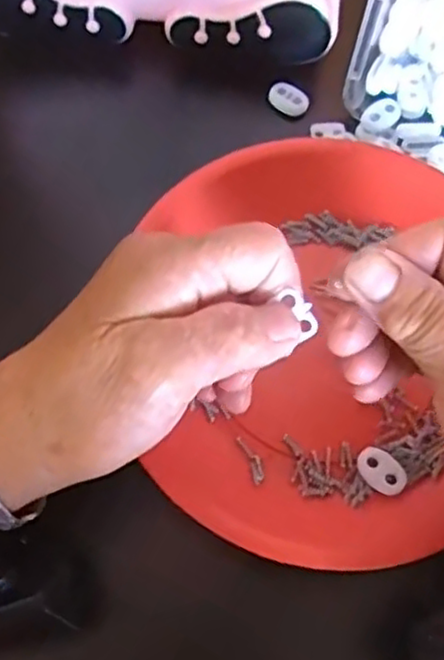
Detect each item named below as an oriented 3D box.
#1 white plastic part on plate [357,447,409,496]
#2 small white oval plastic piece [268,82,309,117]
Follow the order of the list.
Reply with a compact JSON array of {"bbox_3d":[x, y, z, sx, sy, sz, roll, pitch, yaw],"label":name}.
[{"bbox_3d":[0.069,0.061,0.300,0.022,0.004,0.015,43,73,13],"label":"white plastic part on plate"},{"bbox_3d":[0.036,-0.125,0.378,0.022,0.005,0.016,29,70,9],"label":"small white oval plastic piece"}]

